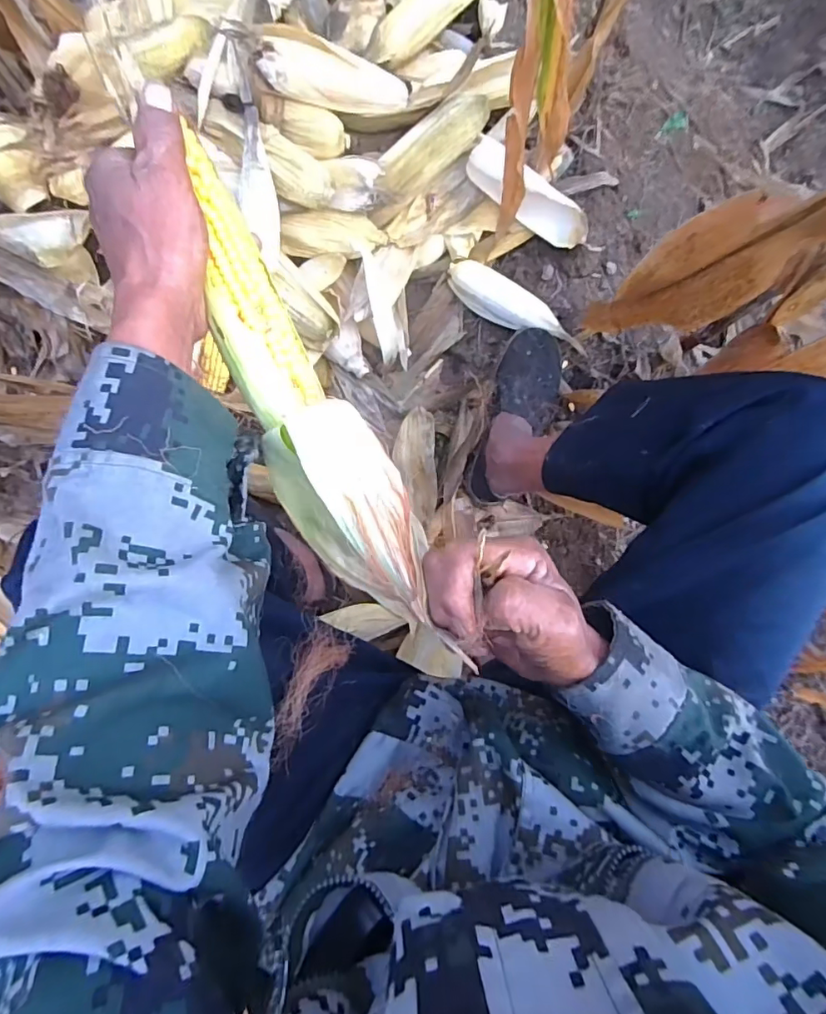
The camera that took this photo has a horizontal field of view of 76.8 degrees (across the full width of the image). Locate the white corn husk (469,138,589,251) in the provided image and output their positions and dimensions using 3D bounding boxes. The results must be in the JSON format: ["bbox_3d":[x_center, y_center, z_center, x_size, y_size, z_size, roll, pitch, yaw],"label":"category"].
[{"bbox_3d":[0.171,-0.459,0.779,0.205,0.060,0.058,35,88,0],"label":"white corn husk"}]

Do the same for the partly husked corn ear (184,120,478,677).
[{"bbox_3d":[-0.072,-0.052,0.346,0.085,0.056,0.347,-27,85,-2],"label":"partly husked corn ear"}]

